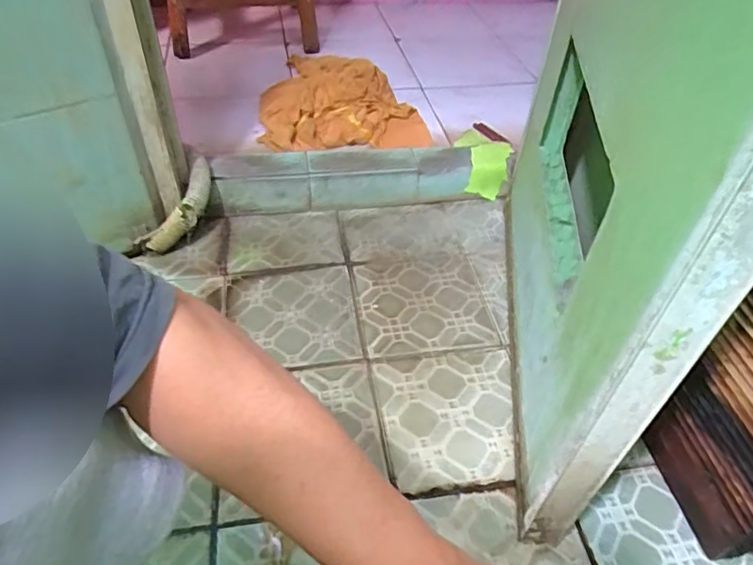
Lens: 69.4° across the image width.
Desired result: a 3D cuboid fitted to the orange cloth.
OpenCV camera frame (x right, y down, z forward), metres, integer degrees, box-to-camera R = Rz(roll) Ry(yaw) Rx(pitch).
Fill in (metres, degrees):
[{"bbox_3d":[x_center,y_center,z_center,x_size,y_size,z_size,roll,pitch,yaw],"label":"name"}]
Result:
[{"bbox_3d":[-0.087,-0.426,1.239,0.345,0.053,0.499,-5,44,-6],"label":"orange cloth"}]

